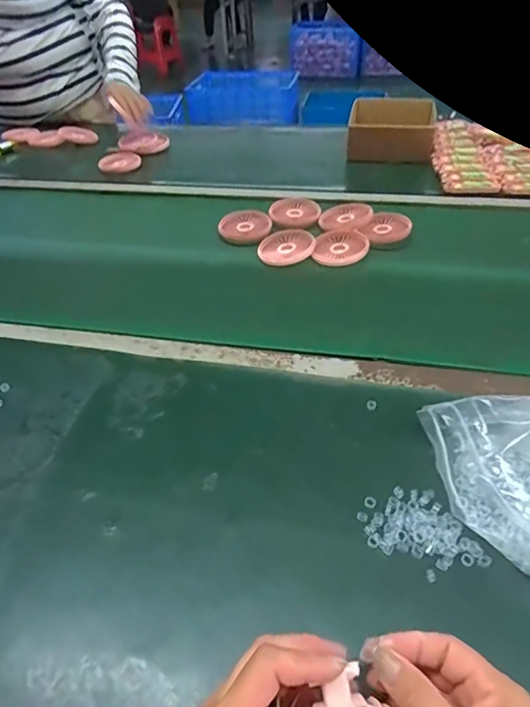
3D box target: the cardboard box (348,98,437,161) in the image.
[{"bbox_3d":[0.273,-0.486,1.019,0.178,0.070,0.201,10,45,13],"label":"cardboard box"}]

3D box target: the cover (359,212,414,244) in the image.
[{"bbox_3d":[0.192,-0.199,0.737,0.070,0.018,0.065,-2,44,1],"label":"cover"}]

